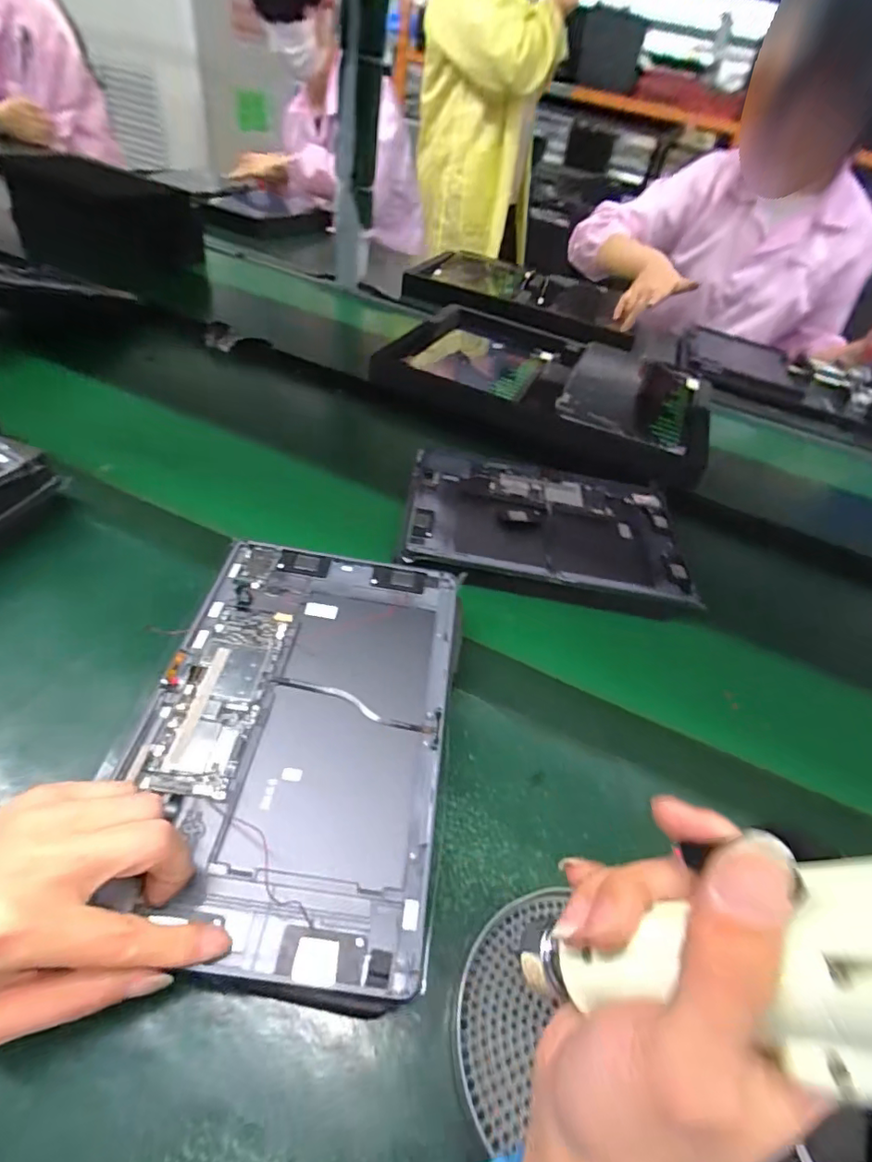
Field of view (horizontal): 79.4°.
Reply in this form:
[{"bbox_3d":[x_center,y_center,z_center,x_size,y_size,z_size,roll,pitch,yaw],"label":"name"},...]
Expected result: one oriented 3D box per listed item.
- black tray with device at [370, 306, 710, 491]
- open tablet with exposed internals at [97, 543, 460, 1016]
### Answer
[{"bbox_3d":[0.147,-0.286,0.744,0.397,0.056,0.277,22,44,8],"label":"black tray with device"},{"bbox_3d":[-0.078,0.078,0.309,0.169,0.020,0.254,7,45,1],"label":"open tablet with exposed internals"}]

